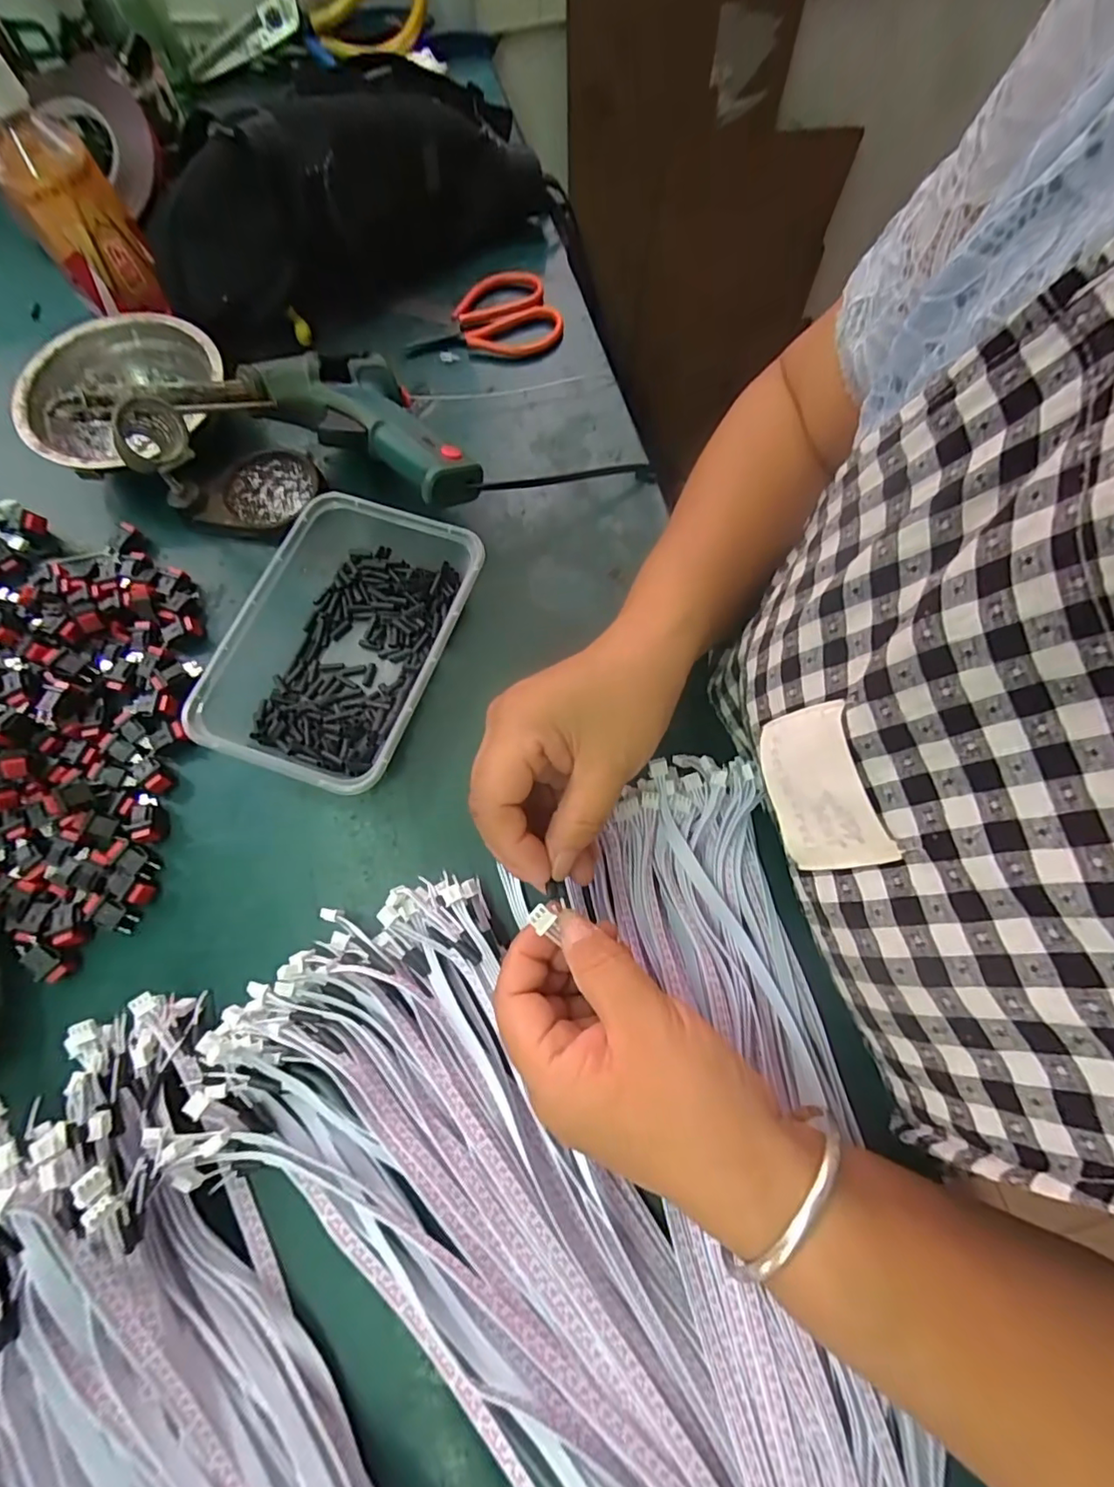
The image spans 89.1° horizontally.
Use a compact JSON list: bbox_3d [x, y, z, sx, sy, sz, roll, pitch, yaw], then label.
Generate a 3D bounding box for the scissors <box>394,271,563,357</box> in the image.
[{"bbox_3d":[-0.059,-0.321,0.424,0.117,0.015,0.071,-8,71,-3],"label":"scissors"}]

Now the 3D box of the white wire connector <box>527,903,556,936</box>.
[{"bbox_3d":[-0.006,0.069,0.224,0.010,0.005,0.009,36,75,12],"label":"white wire connector"}]

